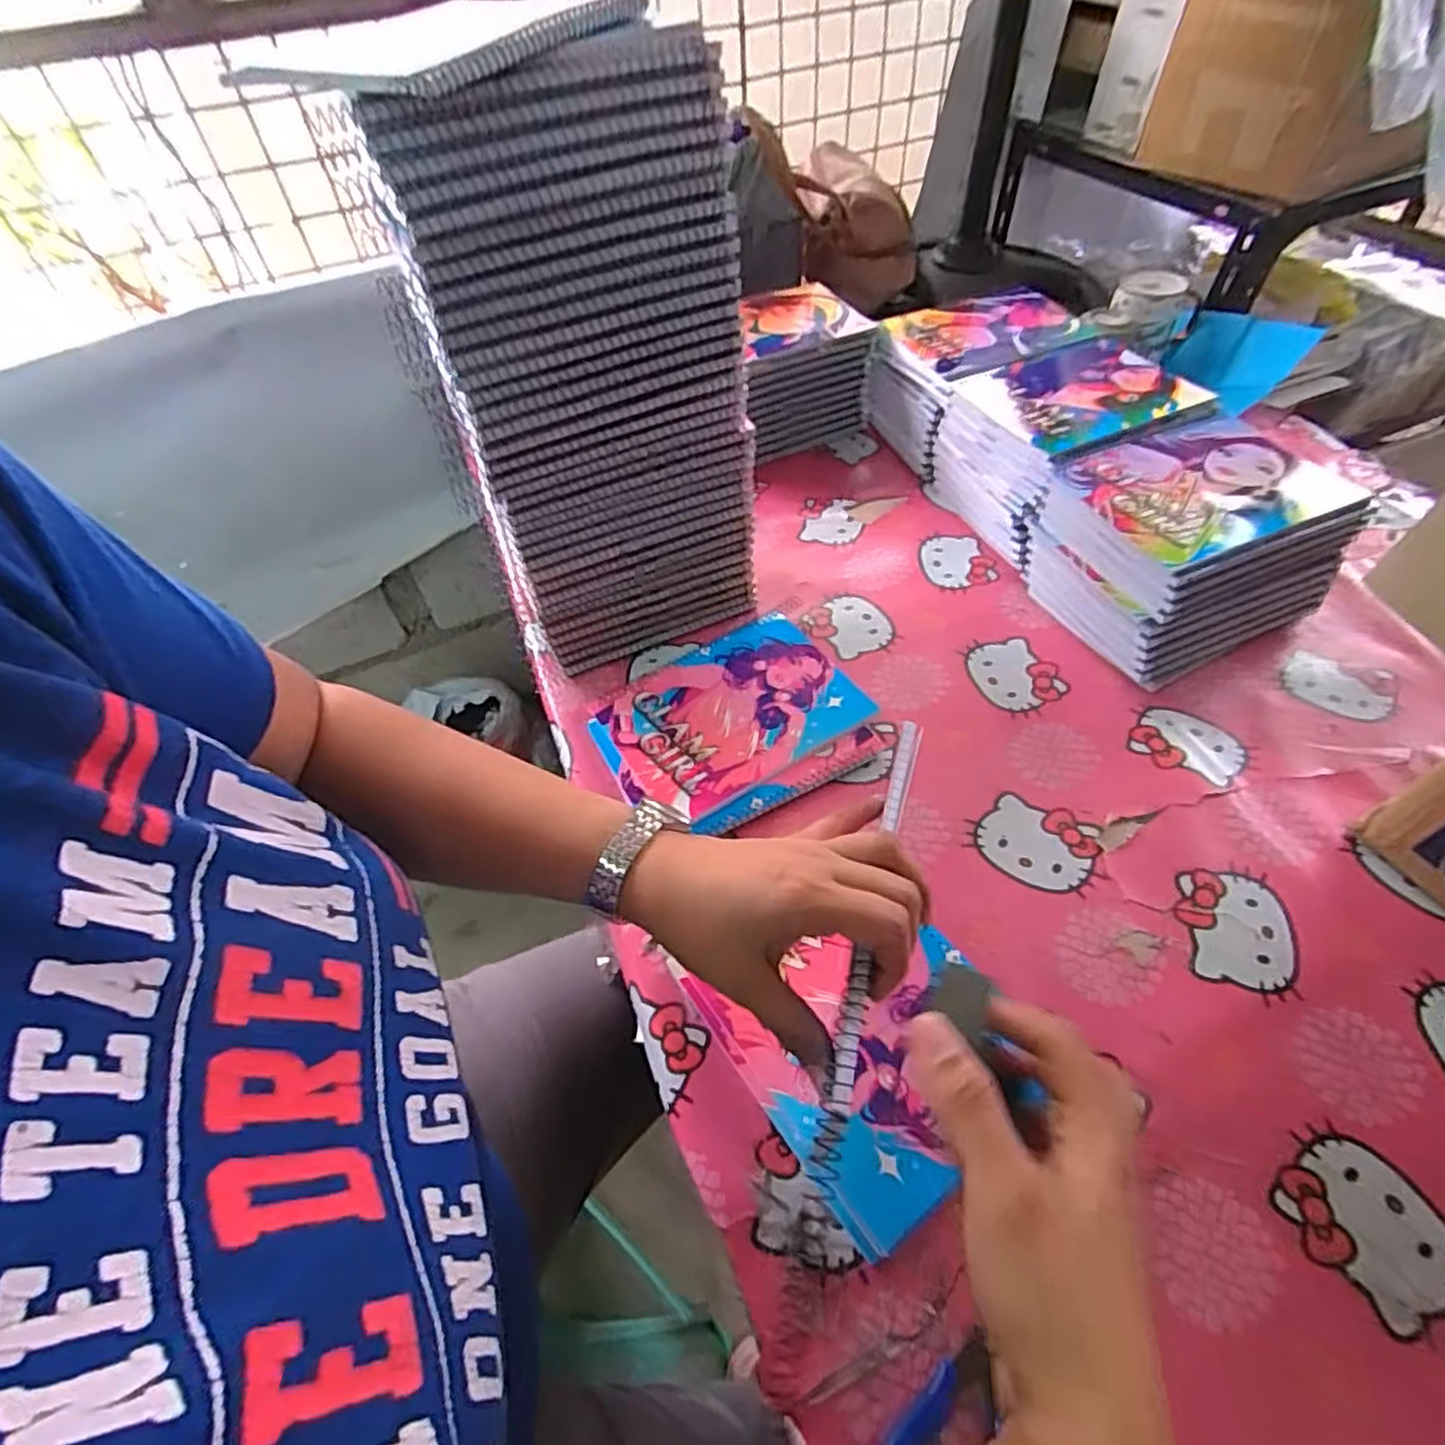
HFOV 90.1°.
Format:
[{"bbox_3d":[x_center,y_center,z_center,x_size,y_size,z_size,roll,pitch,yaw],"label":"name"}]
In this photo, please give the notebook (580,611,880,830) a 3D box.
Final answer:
[{"bbox_3d":[0.004,-0.006,0.602,0.205,0.014,0.145,-31,55,-19],"label":"notebook"}]

